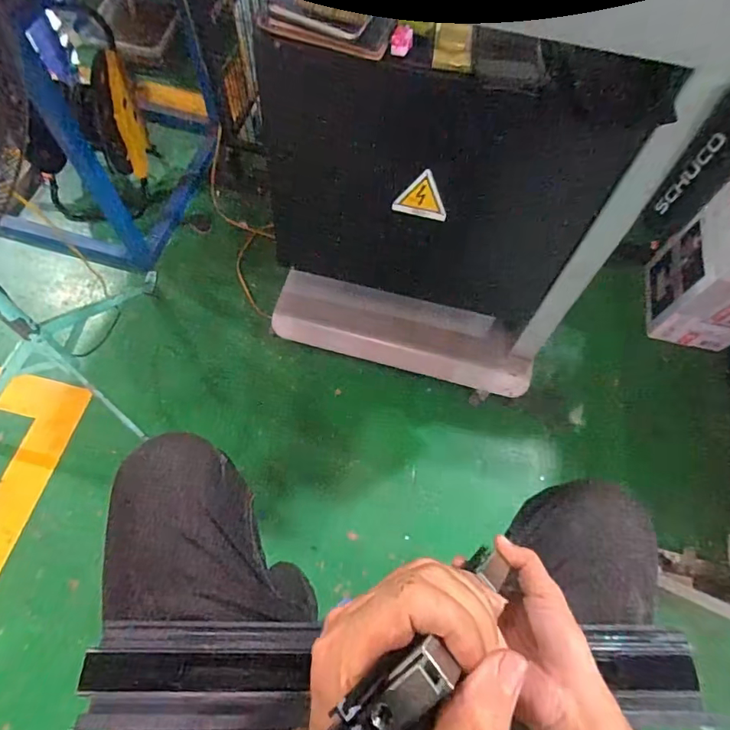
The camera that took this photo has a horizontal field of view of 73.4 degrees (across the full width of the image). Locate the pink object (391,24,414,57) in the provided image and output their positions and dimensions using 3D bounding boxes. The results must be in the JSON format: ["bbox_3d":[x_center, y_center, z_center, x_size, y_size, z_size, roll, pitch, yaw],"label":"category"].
[{"bbox_3d":[0.053,-0.458,0.689,0.029,0.021,0.039,7,65,0],"label":"pink object"}]

